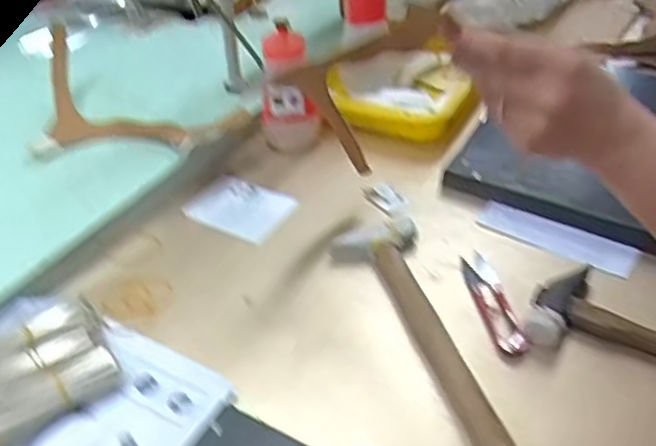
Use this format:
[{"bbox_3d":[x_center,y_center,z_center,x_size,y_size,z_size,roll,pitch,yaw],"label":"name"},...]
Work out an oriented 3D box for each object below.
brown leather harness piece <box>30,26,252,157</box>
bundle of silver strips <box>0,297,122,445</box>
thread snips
[{"bbox_3d":[-0.234,-0.120,0.728,0.256,0.081,0.138,20,43,22],"label":"brown leather harness piece"},{"bbox_3d":[-0.233,0.115,0.515,0.124,0.032,0.099,-25,46,-27],"label":"bundle of silver strips"},{"bbox_3d":[0.140,0.064,0.572,0.027,0.009,0.118,-3,40,-4],"label":"thread snips"}]

